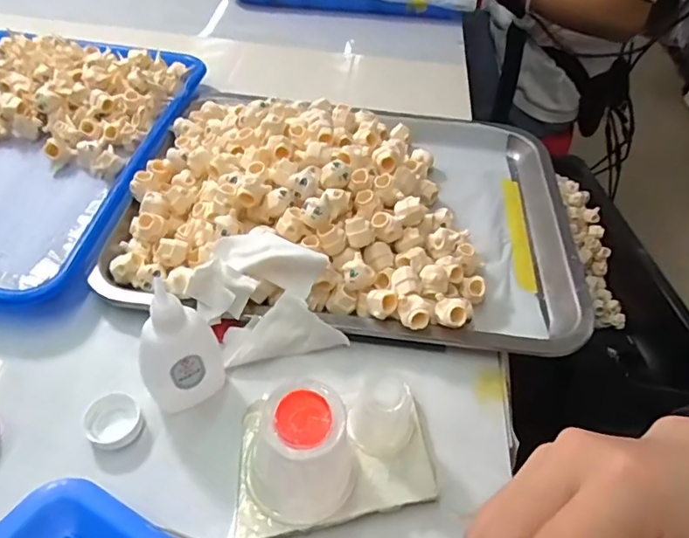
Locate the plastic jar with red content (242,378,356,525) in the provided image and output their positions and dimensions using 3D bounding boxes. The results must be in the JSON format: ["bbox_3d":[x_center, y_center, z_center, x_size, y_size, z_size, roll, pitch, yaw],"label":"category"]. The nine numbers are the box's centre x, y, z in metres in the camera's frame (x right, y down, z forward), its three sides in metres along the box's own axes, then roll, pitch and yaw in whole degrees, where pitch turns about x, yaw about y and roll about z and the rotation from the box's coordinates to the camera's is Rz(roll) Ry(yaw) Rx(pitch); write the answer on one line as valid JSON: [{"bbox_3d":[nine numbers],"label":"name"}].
[{"bbox_3d":[-0.021,0.092,0.256,0.054,0.065,0.047,12,49,4],"label":"plastic jar with red content"}]

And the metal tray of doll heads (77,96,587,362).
[{"bbox_3d":[0.012,-0.067,0.410,0.348,0.060,0.261,7,49,0],"label":"metal tray of doll heads"}]

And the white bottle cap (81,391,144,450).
[{"bbox_3d":[-0.131,0.086,0.294,0.029,0.011,0.029,3,49,-3],"label":"white bottle cap"}]

